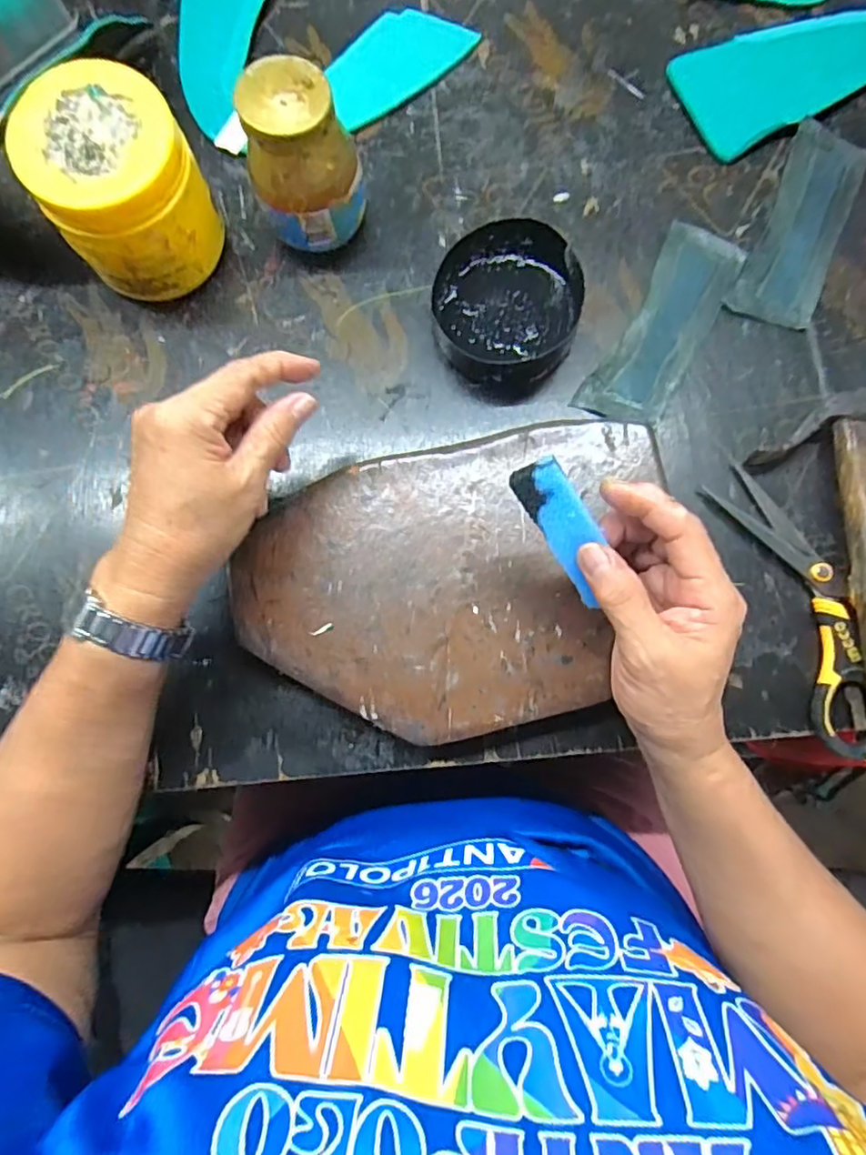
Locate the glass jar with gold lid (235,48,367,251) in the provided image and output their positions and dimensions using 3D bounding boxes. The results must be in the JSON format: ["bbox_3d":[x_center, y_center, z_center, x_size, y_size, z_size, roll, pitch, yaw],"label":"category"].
[{"bbox_3d":[-0.081,-0.261,0.383,0.064,0.100,0.062,0,81,1],"label":"glass jar with gold lid"}]

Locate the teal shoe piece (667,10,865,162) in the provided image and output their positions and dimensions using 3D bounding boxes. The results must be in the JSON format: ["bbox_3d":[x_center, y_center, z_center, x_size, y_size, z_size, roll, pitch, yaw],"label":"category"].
[{"bbox_3d":[0.259,-0.367,0.430,0.158,0.016,0.087,-24,81,-2],"label":"teal shoe piece"}]

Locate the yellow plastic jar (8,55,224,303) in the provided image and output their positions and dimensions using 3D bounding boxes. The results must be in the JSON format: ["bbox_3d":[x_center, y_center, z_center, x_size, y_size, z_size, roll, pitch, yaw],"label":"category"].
[{"bbox_3d":[-0.191,-0.243,0.382,0.090,0.099,0.090,0,81,1],"label":"yellow plastic jar"}]

